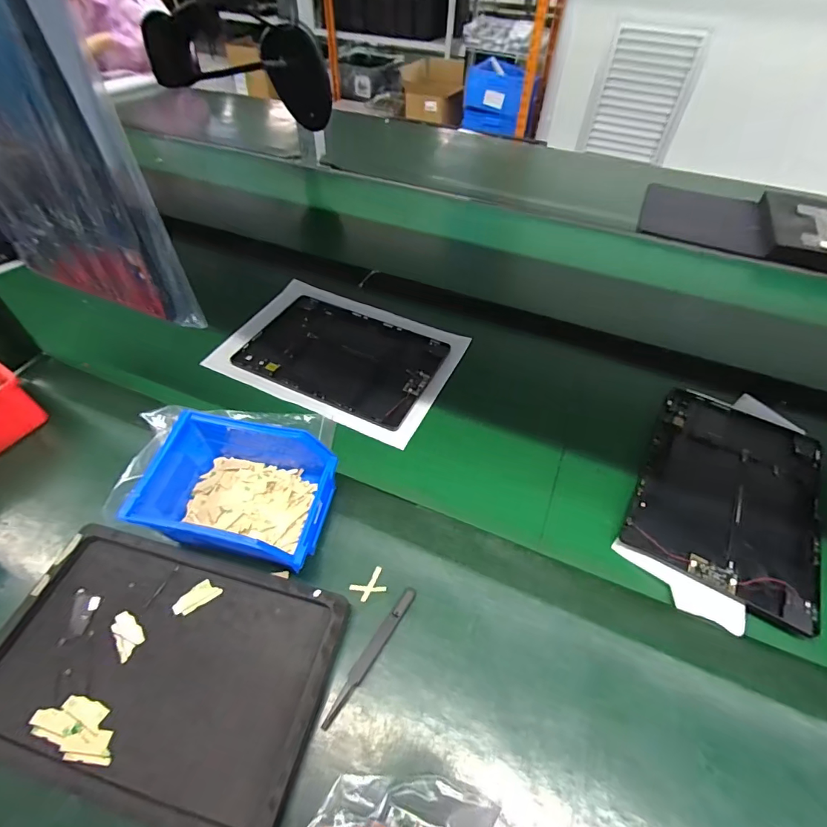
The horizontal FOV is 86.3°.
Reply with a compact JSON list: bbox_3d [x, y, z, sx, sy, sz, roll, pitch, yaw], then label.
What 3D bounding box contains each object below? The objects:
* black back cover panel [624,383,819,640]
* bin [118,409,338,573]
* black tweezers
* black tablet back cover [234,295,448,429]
[{"bbox_3d":[0.324,0.072,0.450,0.158,0.008,0.249,27,54,19],"label":"black back cover panel"},{"bbox_3d":[-0.149,0.071,0.396,0.146,0.081,0.123,14,51,9],"label":"bin"},{"bbox_3d":[-0.032,0.185,0.341,0.011,0.004,0.112,28,55,20],"label":"black tweezers"},{"bbox_3d":[-0.093,-0.078,0.577,0.255,0.013,0.162,23,53,16],"label":"black tablet back cover"}]

